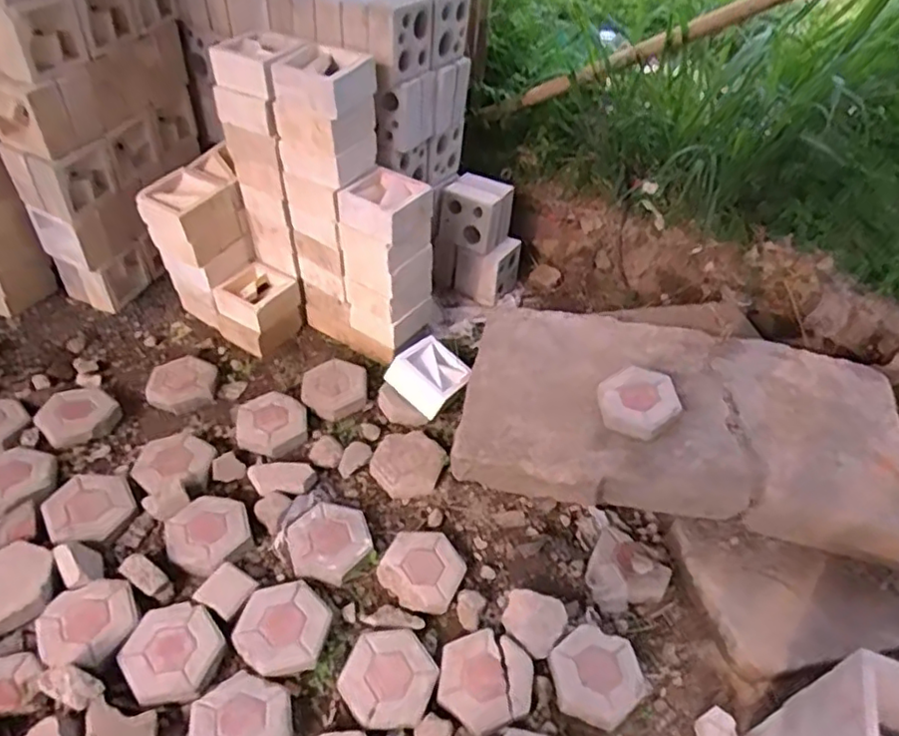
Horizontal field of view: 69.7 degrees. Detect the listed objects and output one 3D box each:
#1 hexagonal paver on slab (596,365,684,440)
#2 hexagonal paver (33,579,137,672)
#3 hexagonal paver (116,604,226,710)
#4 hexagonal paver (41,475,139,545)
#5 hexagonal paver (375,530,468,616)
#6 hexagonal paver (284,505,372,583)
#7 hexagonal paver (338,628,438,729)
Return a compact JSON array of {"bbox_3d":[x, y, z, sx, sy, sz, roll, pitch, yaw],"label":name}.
[{"bbox_3d":[0.517,0.087,1.773,0.211,0.038,0.204,-33,61,-5],"label":"hexagonal paver on slab"},{"bbox_3d":[-0.820,0.578,1.463,0.200,0.052,0.195,-22,50,-27],"label":"hexagonal paver"},{"bbox_3d":[-0.618,0.632,1.438,0.206,0.048,0.216,-26,53,-30],"label":"hexagonal paver"},{"bbox_3d":[-0.939,0.364,1.686,0.207,0.063,0.218,-19,51,-28],"label":"hexagonal paver"},{"bbox_3d":[-0.068,0.510,1.657,0.207,0.046,0.210,25,51,20],"label":"hexagonal paver"},{"bbox_3d":[-0.314,0.451,1.682,0.212,0.052,0.222,-12,47,-19],"label":"hexagonal paver"},{"bbox_3d":[-0.138,0.696,1.457,0.206,0.042,0.221,20,45,13],"label":"hexagonal paver"}]

